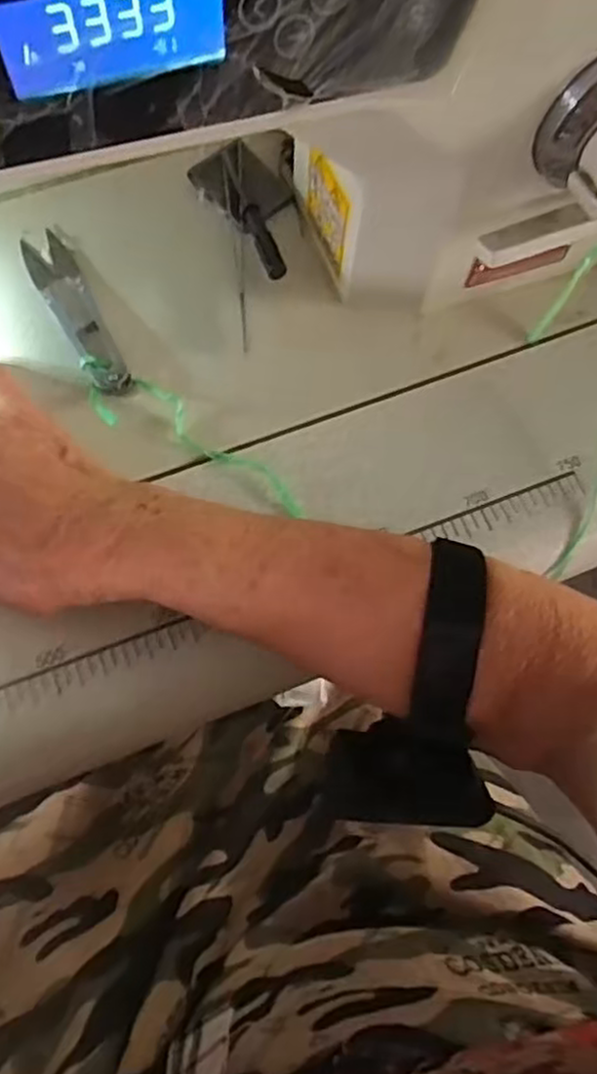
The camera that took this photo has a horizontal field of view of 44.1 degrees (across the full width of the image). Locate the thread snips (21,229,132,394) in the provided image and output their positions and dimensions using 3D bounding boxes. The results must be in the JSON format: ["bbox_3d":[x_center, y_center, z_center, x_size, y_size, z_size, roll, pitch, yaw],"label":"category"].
[{"bbox_3d":[-0.107,-0.109,0.353,0.021,0.009,0.097,-27,76,-10],"label":"thread snips"}]

